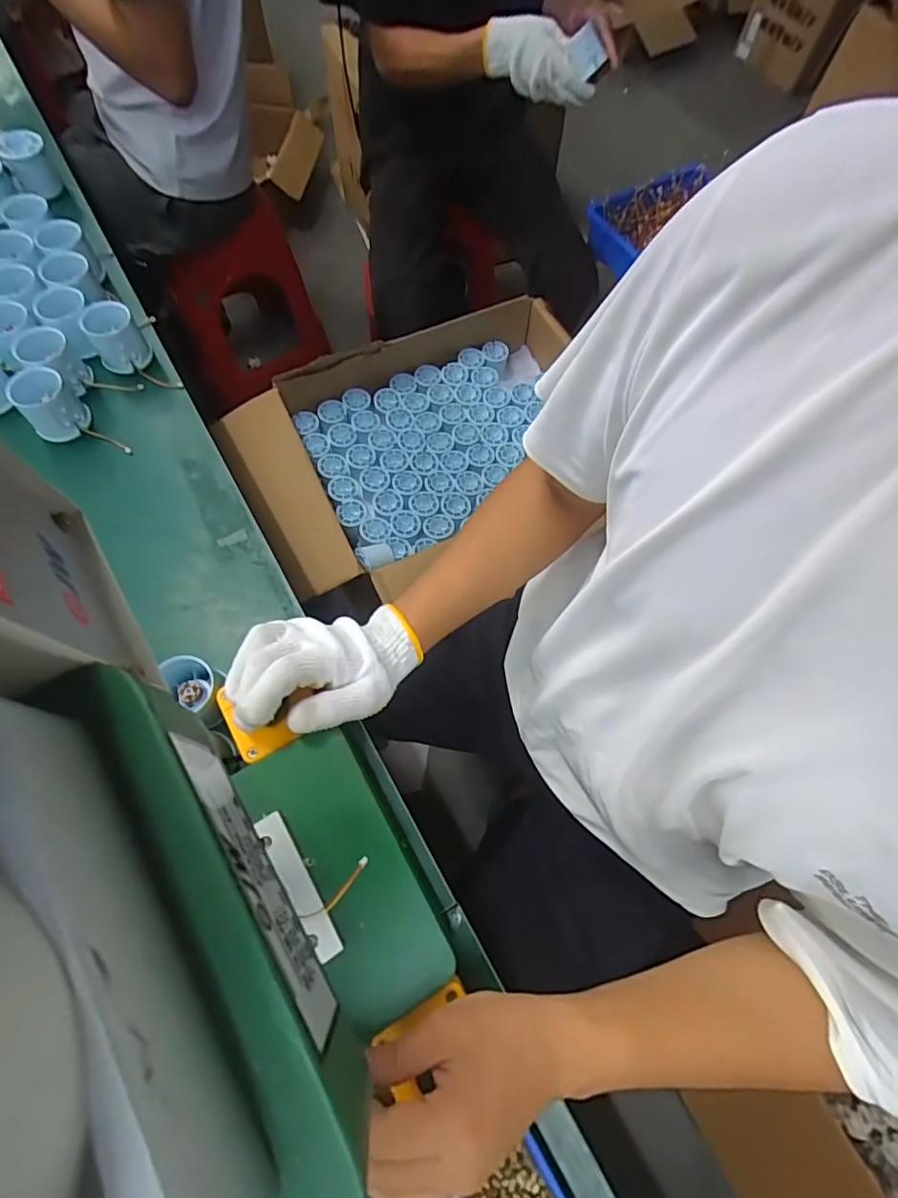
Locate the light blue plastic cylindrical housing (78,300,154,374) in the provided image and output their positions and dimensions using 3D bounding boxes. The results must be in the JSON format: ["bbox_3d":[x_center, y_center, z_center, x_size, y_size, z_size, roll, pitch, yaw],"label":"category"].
[{"bbox_3d":[-0.373,-0.293,0.598,0.052,0.052,0.055,1,68,-2],"label":"light blue plastic cylindrical housing"}]

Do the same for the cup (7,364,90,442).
[{"bbox_3d":[-0.418,-0.206,0.557,0.053,0.050,0.063,-32,73,-14],"label":"cup"}]

